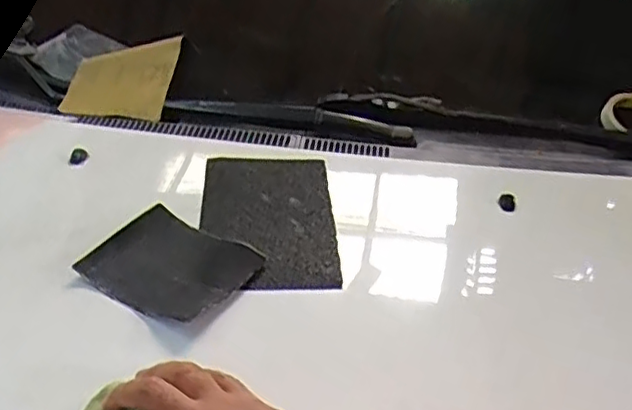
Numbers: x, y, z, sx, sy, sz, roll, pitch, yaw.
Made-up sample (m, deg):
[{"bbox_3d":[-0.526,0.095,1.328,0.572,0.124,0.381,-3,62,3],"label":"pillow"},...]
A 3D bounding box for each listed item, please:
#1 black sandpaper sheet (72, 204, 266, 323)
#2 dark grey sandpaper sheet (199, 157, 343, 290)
[{"bbox_3d":[-0.134,0.052,0.601,0.138,0.024,0.120,17,28,28],"label":"black sandpaper sheet"},{"bbox_3d":[-0.050,0.009,0.678,0.136,0.009,0.227,0,36,-7],"label":"dark grey sandpaper sheet"}]

